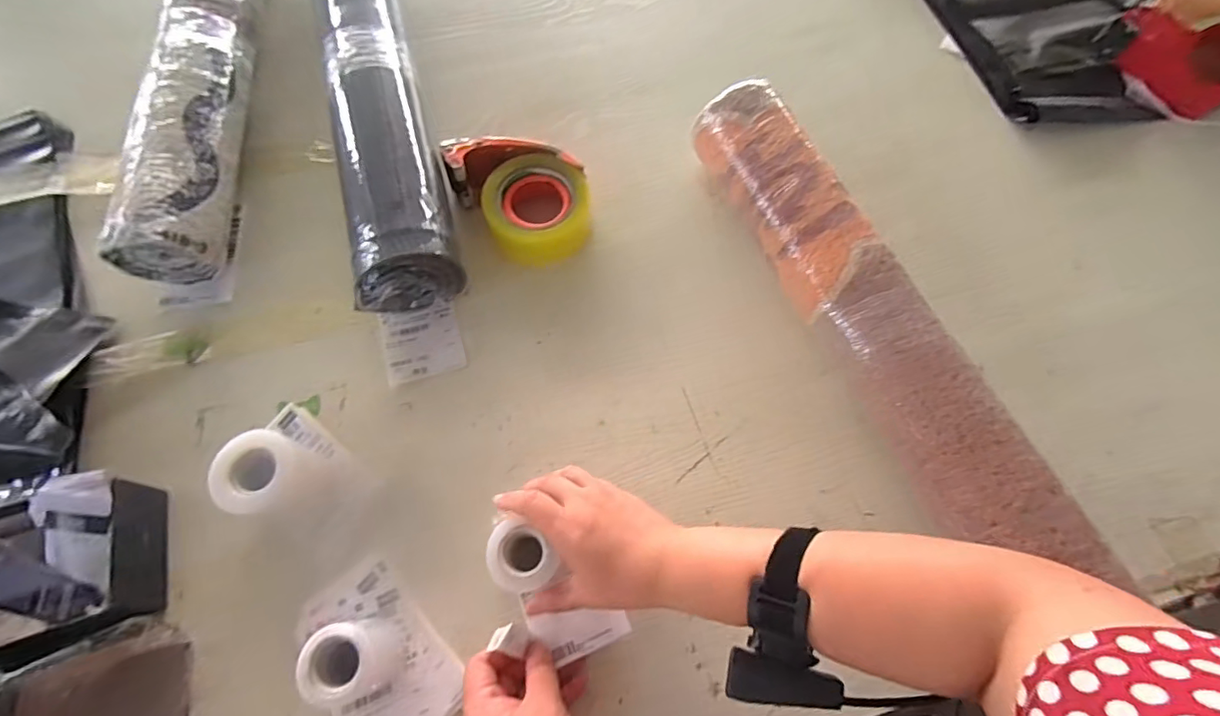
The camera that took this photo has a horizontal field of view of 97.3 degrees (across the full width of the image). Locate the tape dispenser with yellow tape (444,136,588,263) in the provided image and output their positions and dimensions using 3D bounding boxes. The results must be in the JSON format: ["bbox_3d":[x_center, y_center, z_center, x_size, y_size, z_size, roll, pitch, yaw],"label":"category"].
[{"bbox_3d":[-0.088,-0.179,0.580,0.120,0.054,0.163,-36,72,-14],"label":"tape dispenser with yellow tape"}]

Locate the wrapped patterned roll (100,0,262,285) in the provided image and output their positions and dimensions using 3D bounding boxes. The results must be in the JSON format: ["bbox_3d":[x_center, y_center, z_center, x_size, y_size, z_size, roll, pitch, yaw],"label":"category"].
[{"bbox_3d":[-0.474,-0.356,0.635,0.096,0.083,0.581,-7,66,-3],"label":"wrapped patterned roll"}]

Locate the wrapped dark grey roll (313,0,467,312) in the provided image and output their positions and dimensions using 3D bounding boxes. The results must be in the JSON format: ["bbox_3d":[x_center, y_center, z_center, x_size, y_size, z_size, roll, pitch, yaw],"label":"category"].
[{"bbox_3d":[-0.274,-0.325,0.623,0.103,0.089,0.602,-16,67,-7],"label":"wrapped dark grey roll"}]

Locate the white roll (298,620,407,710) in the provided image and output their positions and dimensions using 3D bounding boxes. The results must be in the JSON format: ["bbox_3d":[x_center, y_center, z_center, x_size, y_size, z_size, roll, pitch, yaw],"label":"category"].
[{"bbox_3d":[-0.191,0.225,0.403,0.049,0.072,0.049,0,68,0],"label":"white roll"}]

